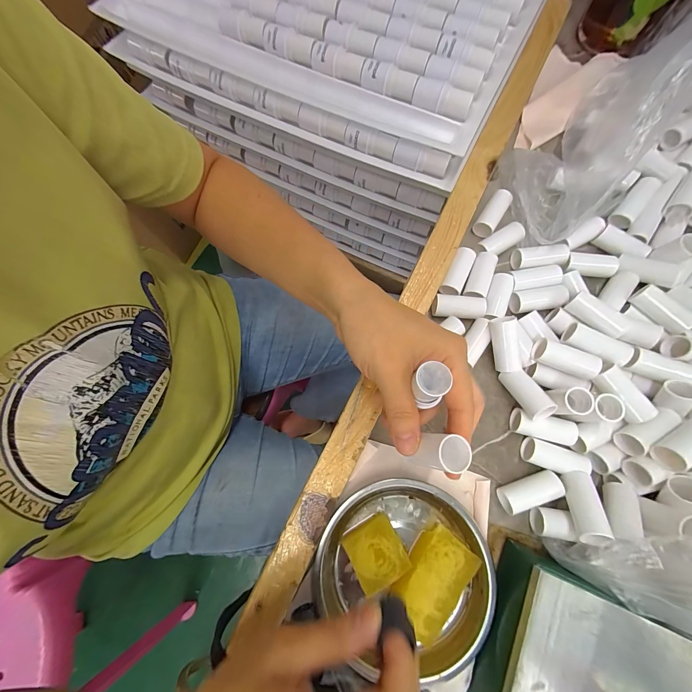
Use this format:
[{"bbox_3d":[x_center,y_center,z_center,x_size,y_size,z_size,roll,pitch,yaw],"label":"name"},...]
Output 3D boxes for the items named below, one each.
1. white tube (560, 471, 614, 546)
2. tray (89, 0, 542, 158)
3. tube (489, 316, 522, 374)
[{"bbox_3d":[0.178,0.118,0.221,0.017,0.018,0.047,8,51,3],"label":"white tube"},{"bbox_3d":[-0.026,-0.403,0.350,0.454,0.050,0.298,26,78,7],"label":"tray"},{"bbox_3d":[0.138,-0.002,0.256,0.019,0.017,0.049,-14,102,-2],"label":"tube"}]

